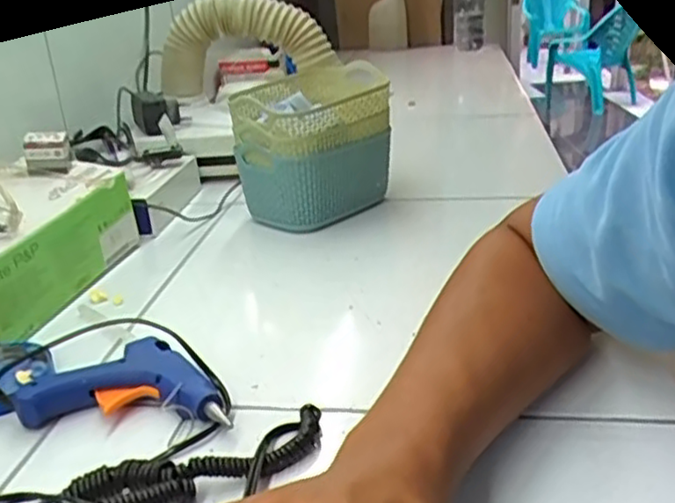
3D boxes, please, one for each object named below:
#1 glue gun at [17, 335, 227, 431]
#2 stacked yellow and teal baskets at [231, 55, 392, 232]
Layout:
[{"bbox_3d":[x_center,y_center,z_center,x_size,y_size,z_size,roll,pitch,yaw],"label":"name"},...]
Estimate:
[{"bbox_3d":[-0.141,0.097,0.449,0.103,0.028,0.101,-20,28,-32],"label":"glue gun"},{"bbox_3d":[-0.031,-0.112,0.787,0.122,0.134,0.149,16,30,38],"label":"stacked yellow and teal baskets"}]

